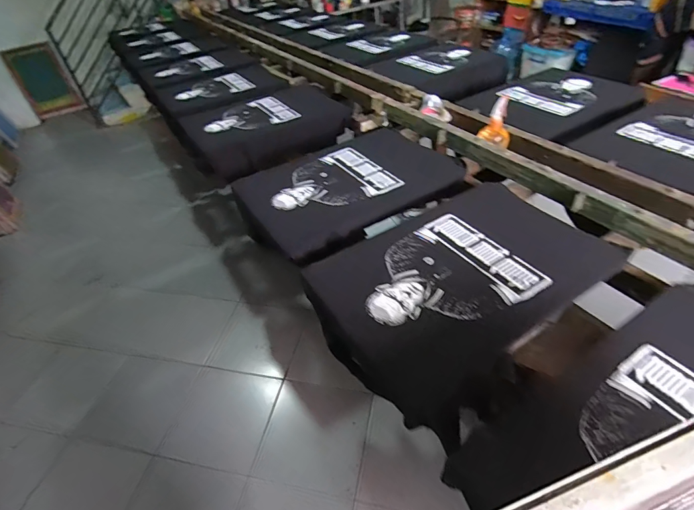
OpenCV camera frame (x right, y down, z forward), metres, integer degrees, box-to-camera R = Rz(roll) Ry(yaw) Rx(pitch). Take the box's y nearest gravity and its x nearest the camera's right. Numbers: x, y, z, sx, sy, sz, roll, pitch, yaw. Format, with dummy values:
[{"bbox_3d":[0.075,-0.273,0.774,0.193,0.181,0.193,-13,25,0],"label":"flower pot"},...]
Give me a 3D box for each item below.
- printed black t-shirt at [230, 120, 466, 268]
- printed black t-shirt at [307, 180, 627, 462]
[{"bbox_3d":[-0.030,-0.179,1.179,0.574,0.144,0.496,-25,45,-18],"label":"printed black t-shirt"},{"bbox_3d":[0.264,0.063,0.888,0.631,0.127,0.423,-31,47,-23],"label":"printed black t-shirt"}]

